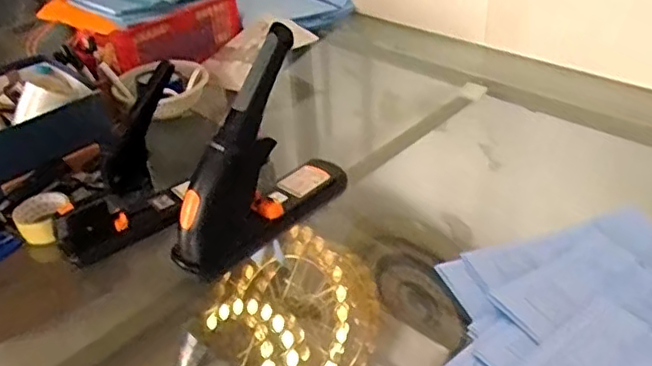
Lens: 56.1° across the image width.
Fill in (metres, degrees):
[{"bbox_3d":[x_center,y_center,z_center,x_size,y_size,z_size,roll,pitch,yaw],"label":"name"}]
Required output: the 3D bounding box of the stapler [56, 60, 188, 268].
[{"bbox_3d":[-0.323,-0.017,0.958,0.225,0.257,0.088,-25,40,-26],"label":"stapler"}]

